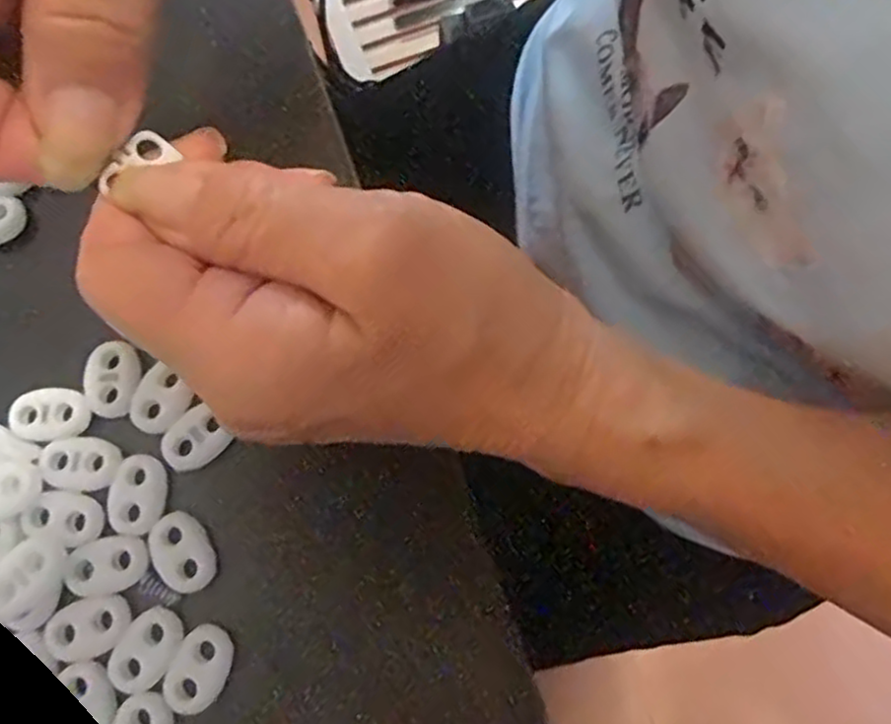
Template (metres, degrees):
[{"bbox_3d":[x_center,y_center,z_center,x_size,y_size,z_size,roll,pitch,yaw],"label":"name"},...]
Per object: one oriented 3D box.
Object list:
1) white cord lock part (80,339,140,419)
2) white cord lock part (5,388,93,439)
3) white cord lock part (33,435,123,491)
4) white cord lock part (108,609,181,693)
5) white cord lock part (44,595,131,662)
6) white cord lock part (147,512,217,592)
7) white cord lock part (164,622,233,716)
[{"bbox_3d":[-0.099,0.004,0.213,0.016,0.004,0.022,6,76,1],"label":"white cord lock part"},{"bbox_3d":[-0.116,0.015,0.213,0.023,0.004,0.014,-8,76,-3],"label":"white cord lock part"},{"bbox_3d":[-0.105,0.028,0.207,0.023,0.004,0.015,-1,76,-1],"label":"white cord lock part"},{"bbox_3d":[-0.081,0.078,0.196,0.015,0.004,0.022,35,78,8],"label":"white cord lock part"},{"bbox_3d":[-0.098,0.072,0.197,0.023,0.004,0.015,-15,77,-4],"label":"white cord lock part"},{"bbox_3d":[-0.074,0.054,0.205,0.015,0.004,0.022,-32,78,-8],"label":"white cord lock part"},{"bbox_3d":[-0.066,0.082,0.194,0.014,0.004,0.022,22,77,5],"label":"white cord lock part"}]

